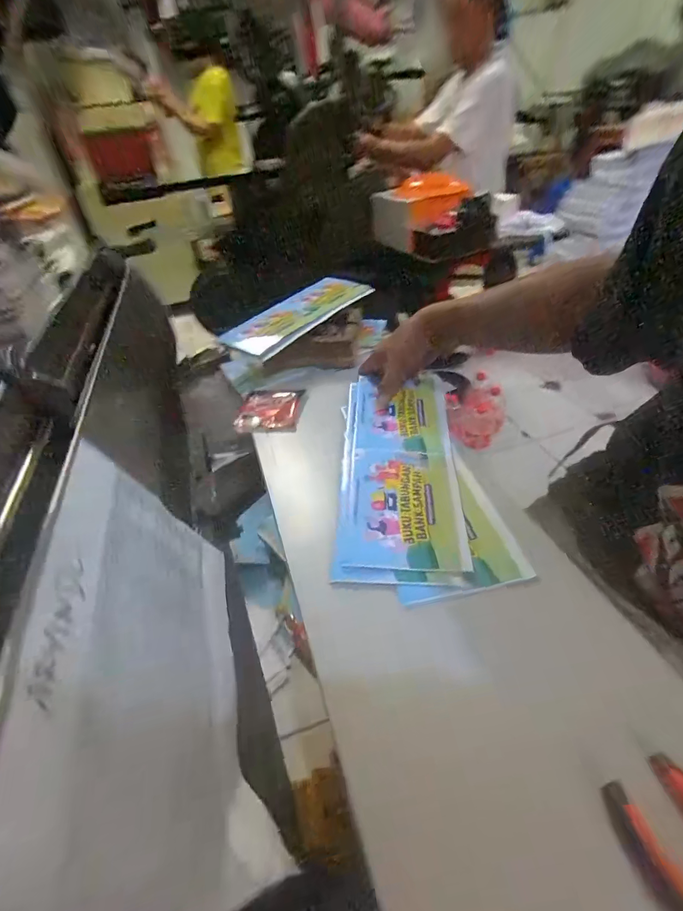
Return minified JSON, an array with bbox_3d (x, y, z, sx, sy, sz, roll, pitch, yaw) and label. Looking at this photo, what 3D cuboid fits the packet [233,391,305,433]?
[{"bbox_3d":[-0.104,-0.070,0.573,0.084,0.012,0.087,2,42,9],"label":"packet"}]

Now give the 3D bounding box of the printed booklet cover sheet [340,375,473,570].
[{"bbox_3d":[0.069,0.000,0.458,0.114,0.007,0.284,2,45,5],"label":"printed booklet cover sheet"}]

